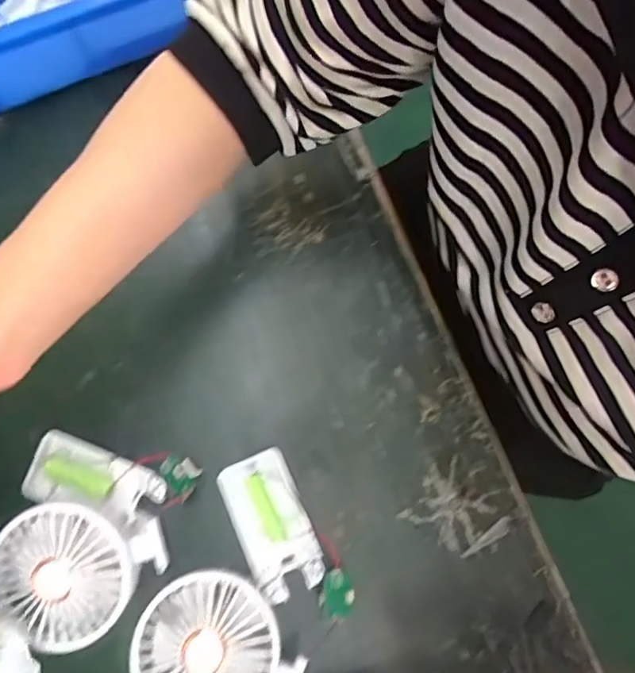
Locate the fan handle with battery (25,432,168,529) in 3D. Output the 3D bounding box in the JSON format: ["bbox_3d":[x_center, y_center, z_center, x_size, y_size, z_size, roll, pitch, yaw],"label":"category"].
[{"bbox_3d":[-0.154,0.103,0.374,0.095,0.014,0.048,21,76,5],"label":"fan handle with battery"}]

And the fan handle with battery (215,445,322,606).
[{"bbox_3d":[-0.032,0.129,0.376,0.049,0.017,0.093,-22,76,-6],"label":"fan handle with battery"}]

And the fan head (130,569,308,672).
[{"bbox_3d":[-0.065,0.192,0.337,0.092,0.032,0.086,-14,76,-4],"label":"fan head"}]

